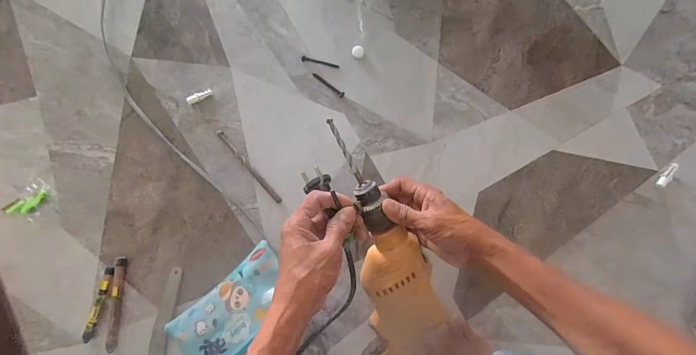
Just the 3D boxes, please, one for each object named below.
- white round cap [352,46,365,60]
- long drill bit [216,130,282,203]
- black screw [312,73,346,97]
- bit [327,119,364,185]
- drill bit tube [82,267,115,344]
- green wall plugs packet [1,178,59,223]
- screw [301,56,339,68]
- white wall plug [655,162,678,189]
[{"bbox_3d":[0.015,-0.191,0.501,0.018,0.009,0.018,0,85,4],"label":"white round cap"},{"bbox_3d":[-0.150,-0.017,0.494,0.010,0.005,0.142,-42,84,-1],"label":"long drill bit"},{"bbox_3d":[-0.029,-0.142,0.500,0.058,0.004,0.008,39,88,6],"label":"black screw"},{"bbox_3d":[-0.003,-0.029,0.376,0.007,0.004,0.084,-28,107,1],"label":"bit"},{"bbox_3d":[-0.370,0.189,0.486,0.015,0.009,0.113,17,86,5],"label":"drill bit tube"},{"bbox_3d":[-0.495,0.037,0.510,0.078,0.012,0.059,-16,84,2],"label":"green wall plugs packet"},{"bbox_3d":[-0.042,-0.176,0.501,0.059,0.004,0.008,14,86,5],"label":"screw"},{"bbox_3d":[0.446,-0.003,0.456,0.012,0.010,0.042,45,89,6],"label":"white wall plug"}]

